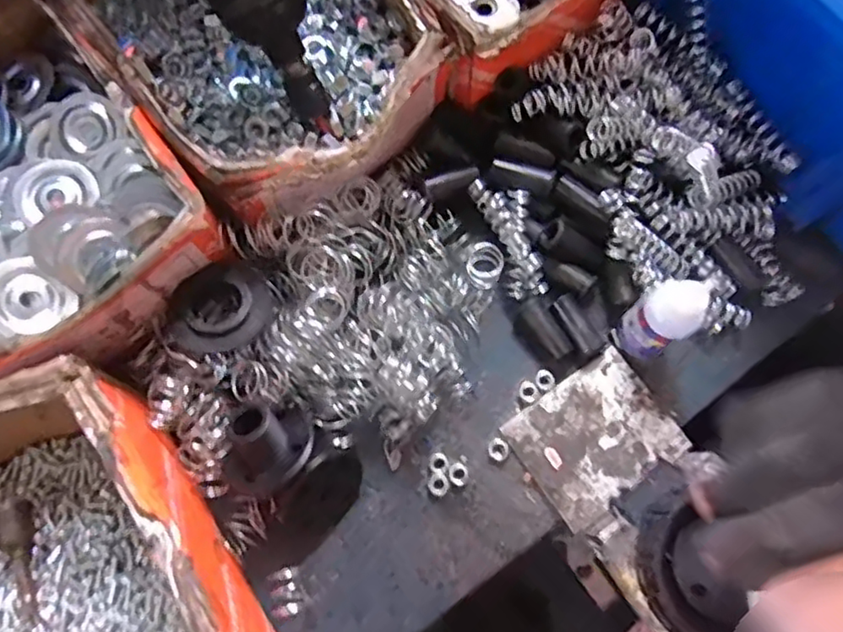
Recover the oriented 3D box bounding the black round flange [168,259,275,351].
[{"bbox_3d":[-0.090,-0.003,0.284,0.046,0.007,0.040,-19,73,-13],"label":"black round flange"}]

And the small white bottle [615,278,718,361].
[{"bbox_3d":[0.113,0.002,0.298,0.021,0.065,0.024,-27,77,-8],"label":"small white bottle"}]

